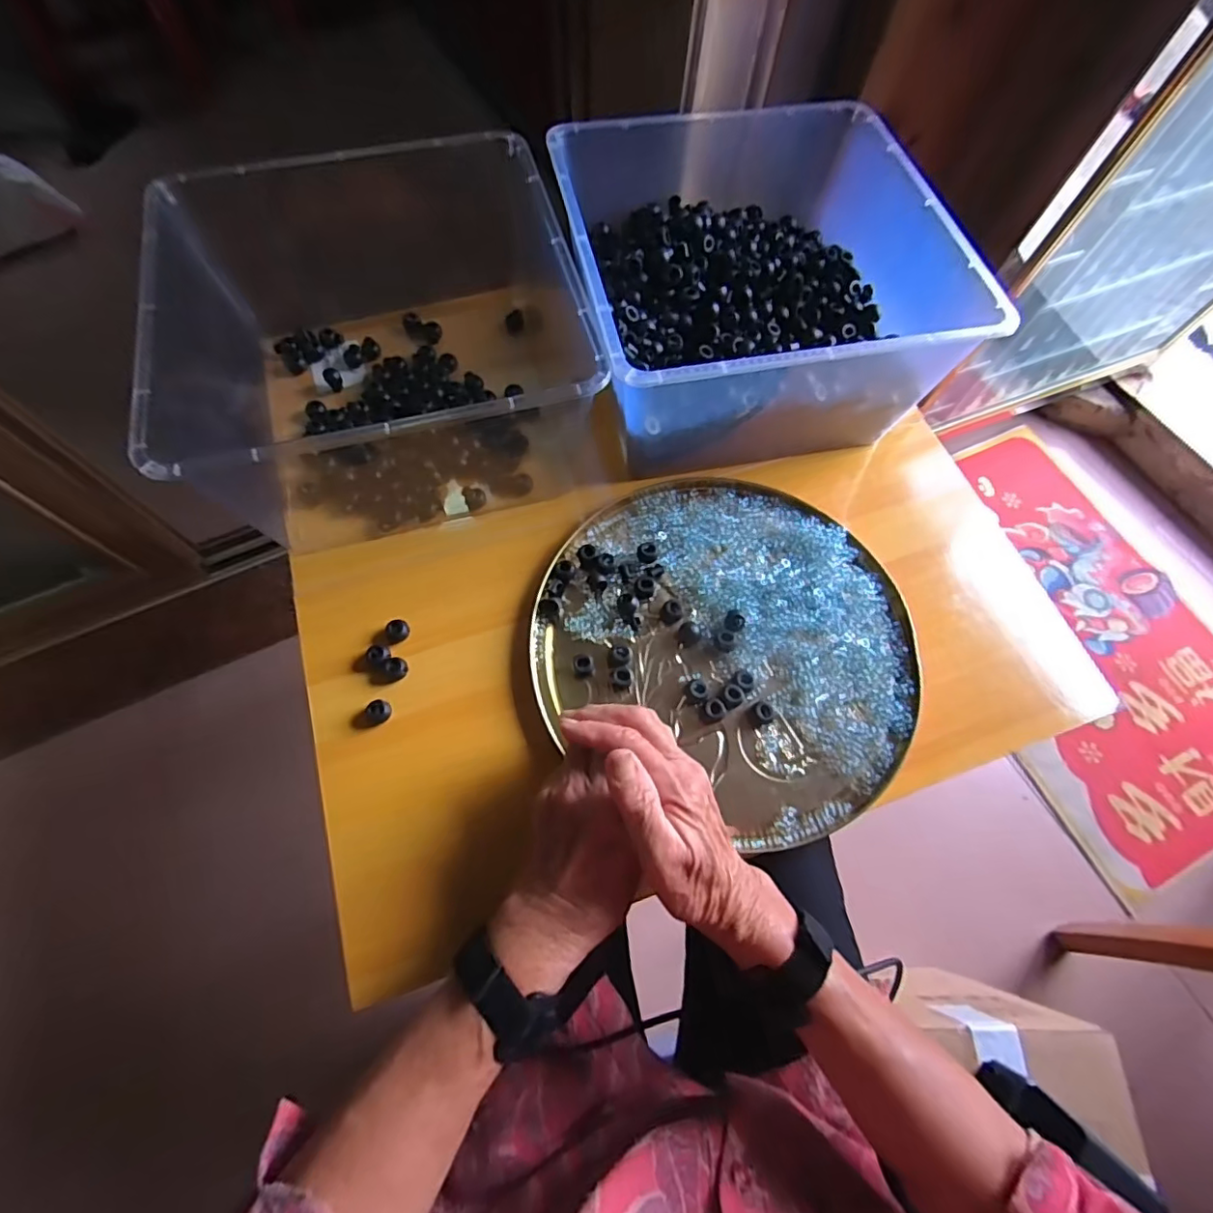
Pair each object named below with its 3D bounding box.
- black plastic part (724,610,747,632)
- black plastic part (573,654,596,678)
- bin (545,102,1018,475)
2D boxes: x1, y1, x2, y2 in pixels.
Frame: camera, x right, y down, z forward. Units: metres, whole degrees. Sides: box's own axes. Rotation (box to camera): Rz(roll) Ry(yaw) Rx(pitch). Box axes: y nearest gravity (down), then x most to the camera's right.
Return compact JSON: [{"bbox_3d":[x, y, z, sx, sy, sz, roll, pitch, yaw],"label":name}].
[{"bbox_3d":[0.102,0.011,0.440,0.017,0.010,0.017,1,67,-2],"label":"black plastic part"},{"bbox_3d":[-0.017,0.046,0.428,0.016,0.010,0.017,1,67,-2],"label":"black plastic part"},{"bbox_3d":[0.115,-0.305,0.513,0.298,0.138,0.351,-11,68,-7],"label":"bin"}]

